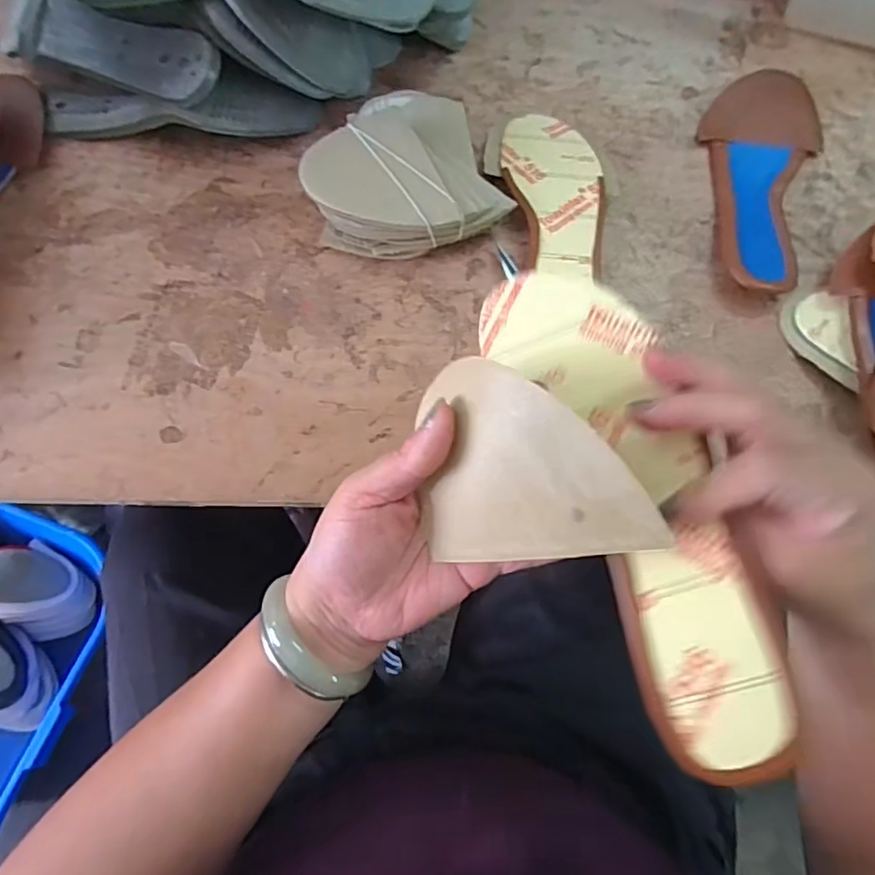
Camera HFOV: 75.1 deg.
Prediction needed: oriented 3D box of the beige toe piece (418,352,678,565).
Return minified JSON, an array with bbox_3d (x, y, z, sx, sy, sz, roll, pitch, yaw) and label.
[{"bbox_3d":[0.035,0.009,0.239,0.102,0.009,0.085,-7,96,37],"label":"beige toe piece"}]

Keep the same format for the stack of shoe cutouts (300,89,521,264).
[{"bbox_3d":[-0.030,-0.202,0.437,0.136,0.046,0.132,-15,71,-8],"label":"stack of shoe cutouts"}]

